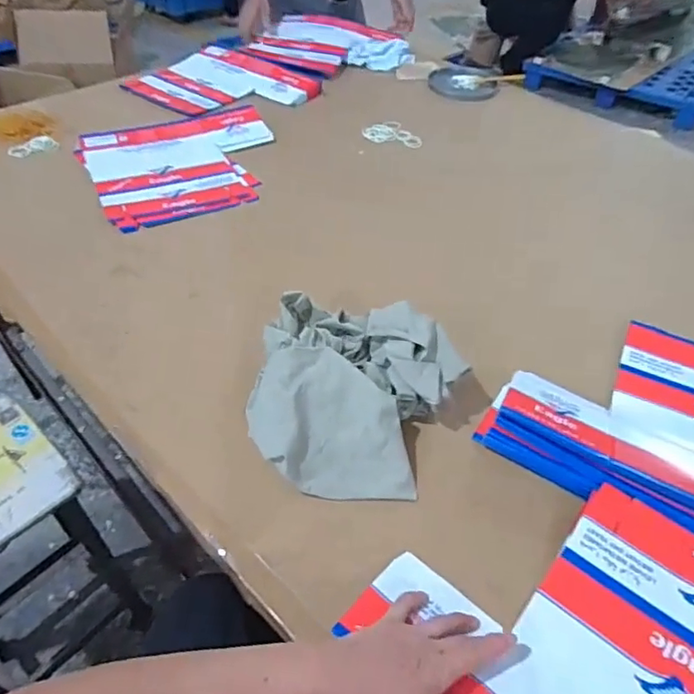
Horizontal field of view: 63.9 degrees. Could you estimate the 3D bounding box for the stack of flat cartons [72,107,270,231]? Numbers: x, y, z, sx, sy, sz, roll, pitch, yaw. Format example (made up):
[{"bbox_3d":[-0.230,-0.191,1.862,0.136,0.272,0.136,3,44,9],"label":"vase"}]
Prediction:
[{"bbox_3d":[-0.297,-0.354,1.037,0.345,0.019,0.349,-21,50,-22],"label":"stack of flat cartons"}]

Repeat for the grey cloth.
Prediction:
[{"bbox_3d":[0.014,0.042,0.618,0.218,0.094,0.240,9,46,5],"label":"grey cloth"}]

